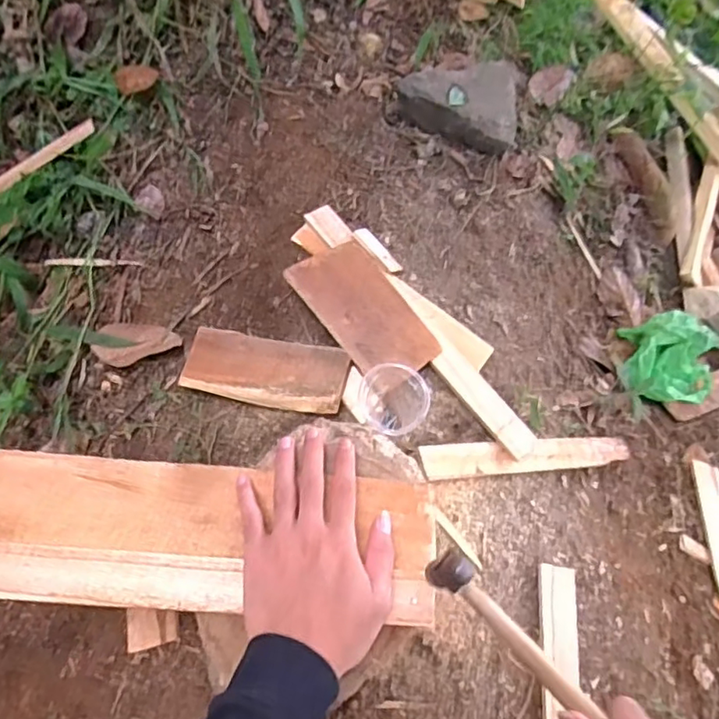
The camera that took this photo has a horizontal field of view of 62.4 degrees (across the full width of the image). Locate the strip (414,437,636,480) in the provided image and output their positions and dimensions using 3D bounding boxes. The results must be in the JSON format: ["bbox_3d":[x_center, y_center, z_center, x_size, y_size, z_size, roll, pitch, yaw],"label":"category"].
[{"bbox_3d":[0.204,0.114,0.702,0.302,0.015,0.037,1,57,-26],"label":"strip"}]

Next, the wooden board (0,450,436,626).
[{"bbox_3d":[-0.141,0.131,0.452,0.393,0.017,0.107,4,59,-2],"label":"wooden board"}]

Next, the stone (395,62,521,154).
[{"bbox_3d":[0.138,-0.364,0.846,0.169,0.087,0.097,5,59,-1],"label":"stone"}]

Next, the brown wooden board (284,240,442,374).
[{"bbox_3d":[0.007,-0.058,0.704,0.106,0.012,0.183,-33,76,-28],"label":"brown wooden board"}]

